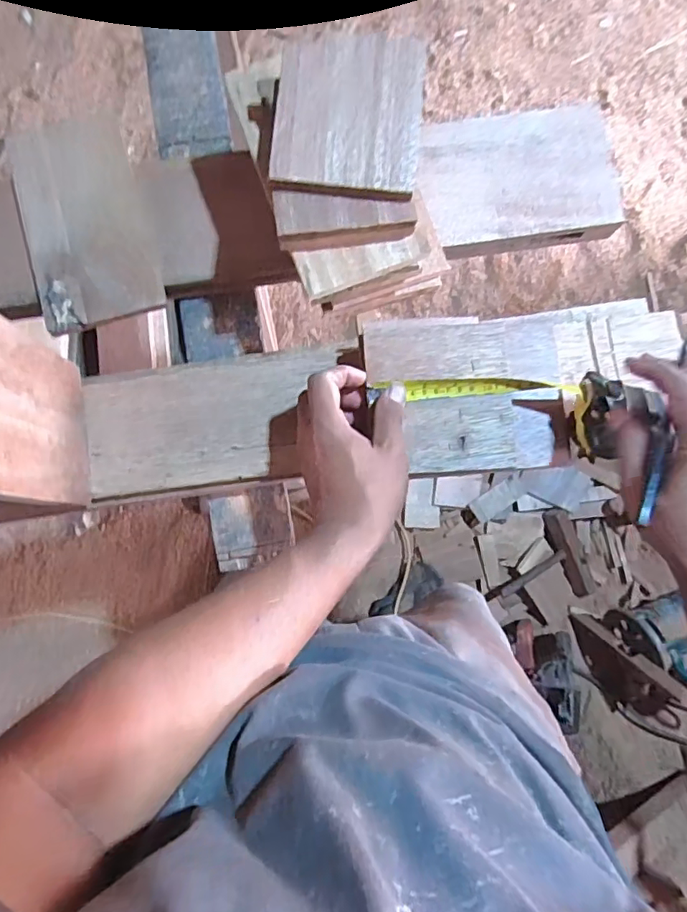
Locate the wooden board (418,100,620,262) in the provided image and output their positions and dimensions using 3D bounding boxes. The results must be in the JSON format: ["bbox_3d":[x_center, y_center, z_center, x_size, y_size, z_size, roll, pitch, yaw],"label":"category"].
[{"bbox_3d":[0.173,-0.278,0.559,0.190,0.028,0.129,-6,84,-1],"label":"wooden board"}]

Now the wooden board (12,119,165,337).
[{"bbox_3d":[-0.250,-0.224,0.534,0.113,0.014,0.202,-16,82,-4],"label":"wooden board"}]

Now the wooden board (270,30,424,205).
[{"bbox_3d":[0.004,-0.259,0.420,0.108,0.010,0.123,5,84,0],"label":"wooden board"}]

